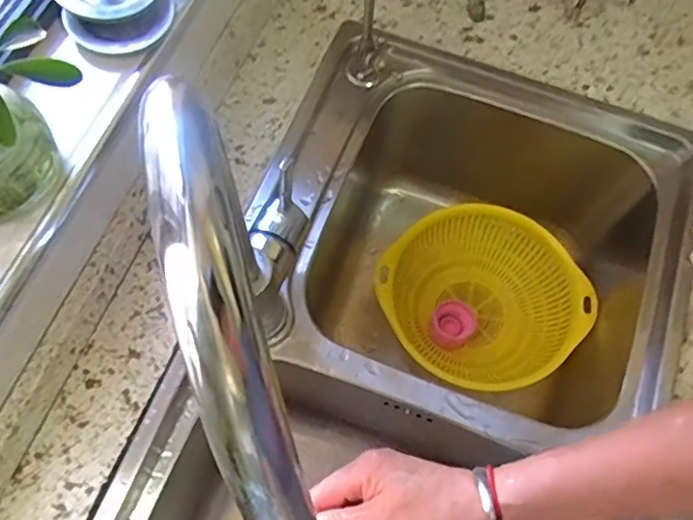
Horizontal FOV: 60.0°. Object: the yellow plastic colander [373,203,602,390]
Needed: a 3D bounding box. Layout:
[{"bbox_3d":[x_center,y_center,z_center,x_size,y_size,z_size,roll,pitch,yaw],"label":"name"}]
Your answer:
[{"bbox_3d":[0.148,0.053,0.703,0.208,0.132,0.204,1,68,-3],"label":"yellow plastic colander"}]

